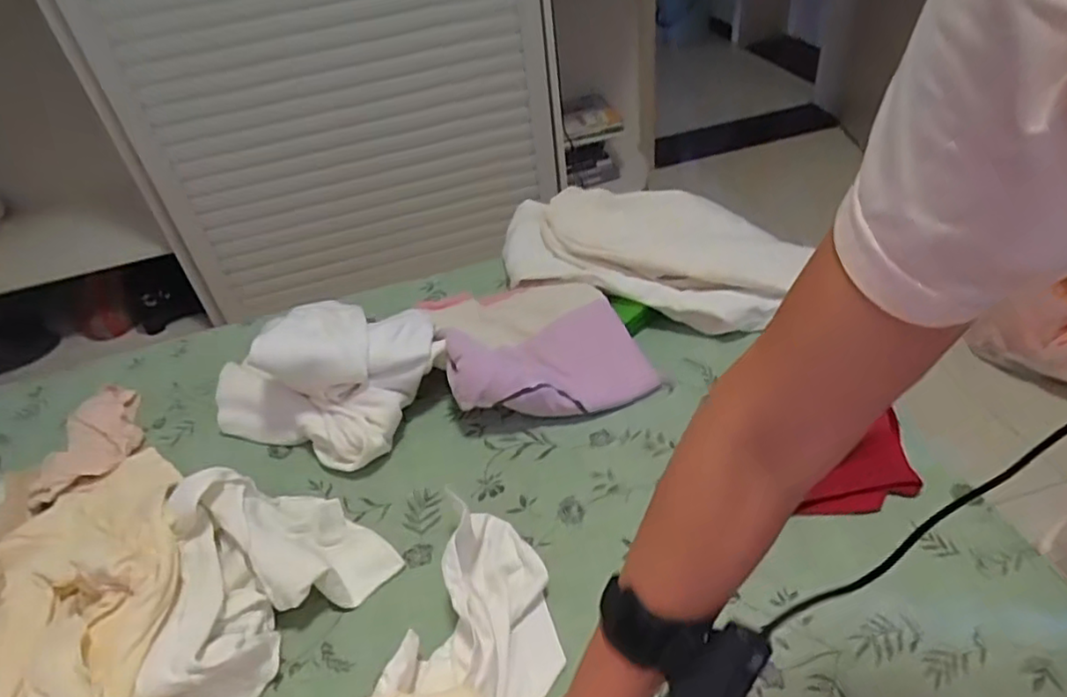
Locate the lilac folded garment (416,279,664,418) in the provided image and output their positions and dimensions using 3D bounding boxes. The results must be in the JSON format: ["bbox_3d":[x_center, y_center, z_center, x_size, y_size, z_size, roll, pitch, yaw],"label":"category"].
[{"bbox_3d":[-0.001,-0.016,0.981,0.280,0.105,0.289,-18,42,-12],"label":"lilac folded garment"}]

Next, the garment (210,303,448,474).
[{"bbox_3d":[-0.290,0.019,0.916,0.291,0.167,0.227,14,46,22],"label":"garment"}]

